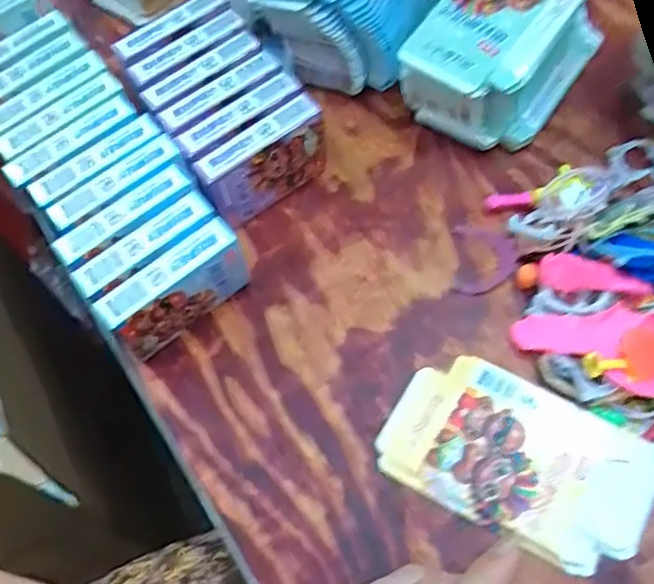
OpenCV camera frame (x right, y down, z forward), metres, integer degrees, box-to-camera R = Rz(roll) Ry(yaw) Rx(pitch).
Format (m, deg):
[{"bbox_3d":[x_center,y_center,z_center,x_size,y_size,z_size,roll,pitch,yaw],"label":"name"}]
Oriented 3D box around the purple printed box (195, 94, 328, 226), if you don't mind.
[{"bbox_3d":[-0.044,-0.085,0.473,0.094,0.065,0.026,-35,67,-13],"label":"purple printed box"}]

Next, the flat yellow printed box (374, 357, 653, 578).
[{"bbox_3d":[0.114,0.099,0.408,0.154,0.009,0.088,26,69,15],"label":"flat yellow printed box"}]

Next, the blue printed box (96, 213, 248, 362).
[{"bbox_3d":[-0.093,0.001,0.434,0.091,0.067,0.022,-37,68,-13],"label":"blue printed box"}]

